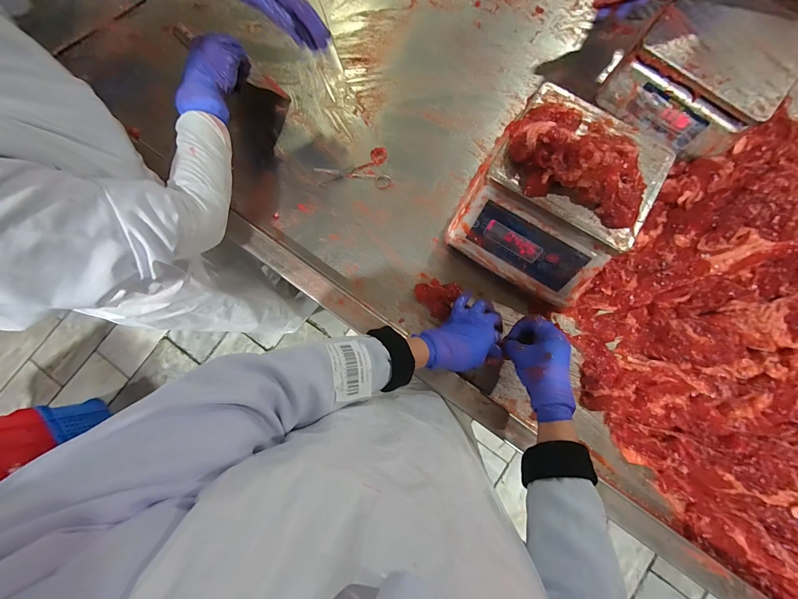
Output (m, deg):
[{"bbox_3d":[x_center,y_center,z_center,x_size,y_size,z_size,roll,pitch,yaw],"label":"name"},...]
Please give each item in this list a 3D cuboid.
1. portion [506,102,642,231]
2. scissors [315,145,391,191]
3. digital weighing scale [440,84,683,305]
[{"bbox_3d":[0.233,-0.187,0.428,0.183,0.049,0.136,23,83,5],"label":"portion"},{"bbox_3d":[-0.082,-0.231,0.605,0.129,0.009,0.083,-8,80,0],"label":"scissors"},{"bbox_3d":[0.225,-0.146,0.497,0.215,0.118,0.230,30,84,6],"label":"digital weighing scale"}]

